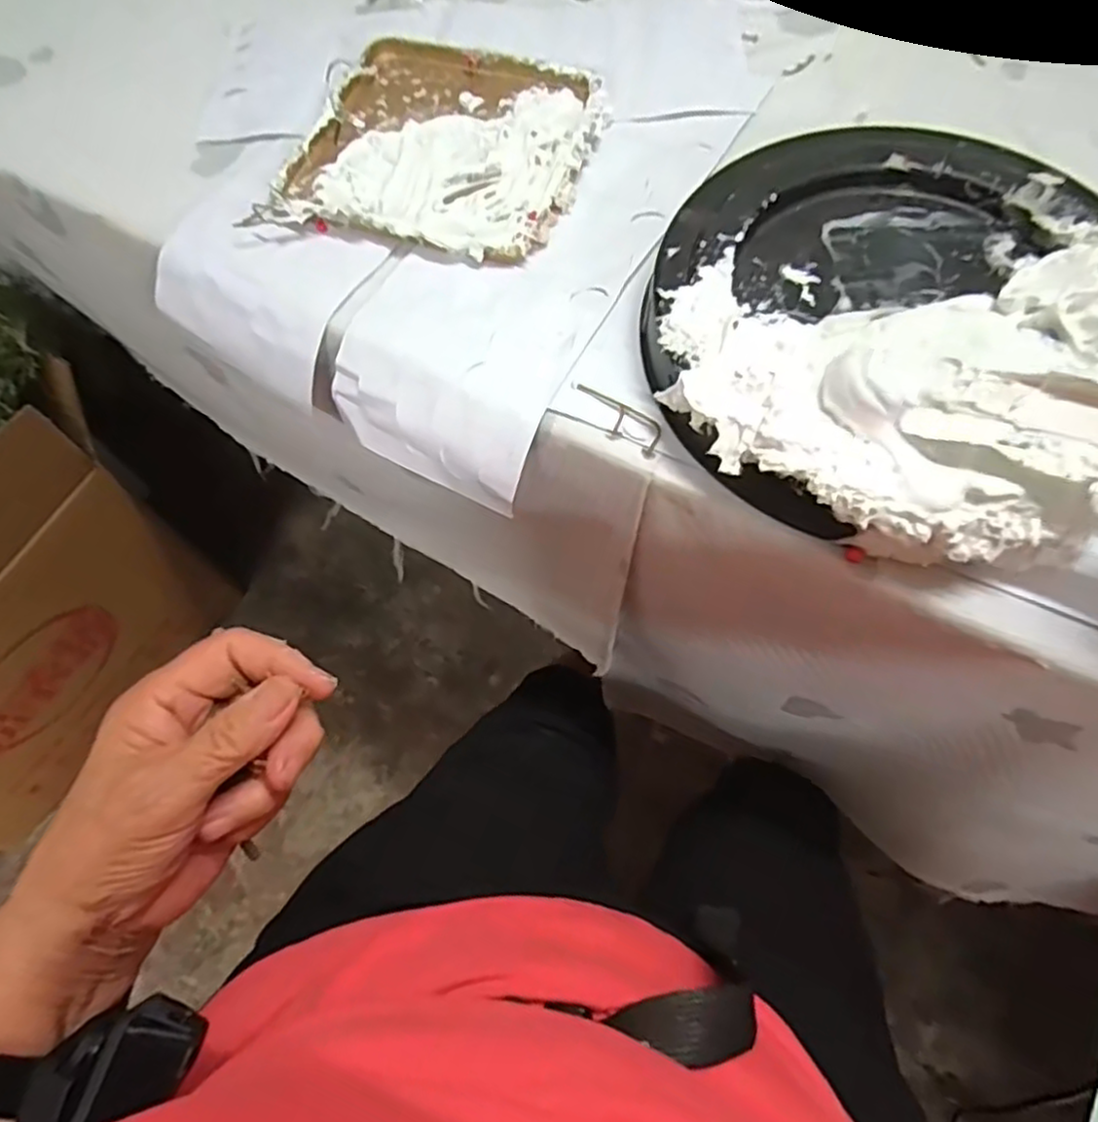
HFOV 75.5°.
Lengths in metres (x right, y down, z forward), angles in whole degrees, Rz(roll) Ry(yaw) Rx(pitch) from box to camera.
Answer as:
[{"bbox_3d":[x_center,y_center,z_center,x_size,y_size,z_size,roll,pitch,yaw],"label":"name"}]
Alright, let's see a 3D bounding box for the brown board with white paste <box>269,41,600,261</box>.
[{"bbox_3d":[-0.071,-0.300,0.508,0.197,0.013,0.198,18,67,11],"label":"brown board with white paste"}]

